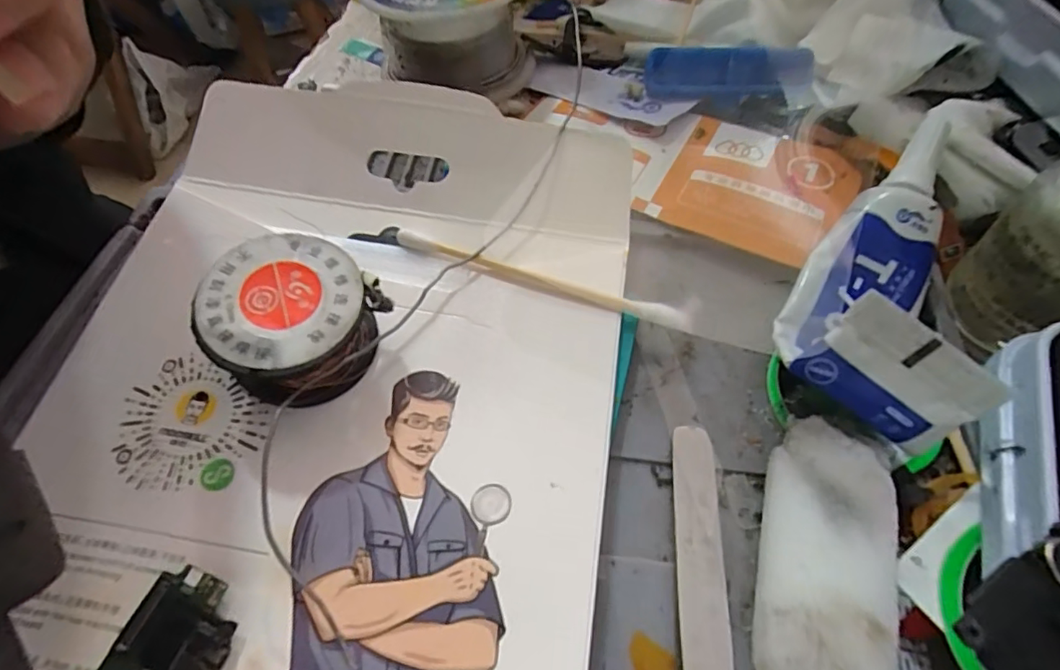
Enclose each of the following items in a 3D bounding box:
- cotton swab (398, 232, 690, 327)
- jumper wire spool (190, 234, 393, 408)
[{"bbox_3d":[0.002,-0.014,0.125,0.071,0.004,0.005,18,62,11],"label":"cotton swab"},{"bbox_3d":[-0.047,-0.001,0.108,0.030,0.022,0.029,0,60,1],"label":"jumper wire spool"}]

